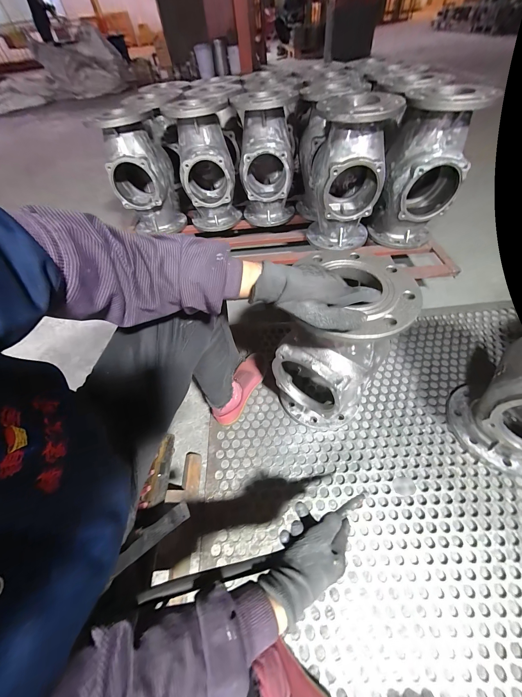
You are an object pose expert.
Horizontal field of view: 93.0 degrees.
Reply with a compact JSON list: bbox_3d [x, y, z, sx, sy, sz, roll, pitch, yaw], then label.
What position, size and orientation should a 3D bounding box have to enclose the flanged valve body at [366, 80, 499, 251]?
[{"bbox_3d":[0.473,-0.515,0.735,0.209,0.344,0.227,19,58,18],"label":"flanged valve body"}]

